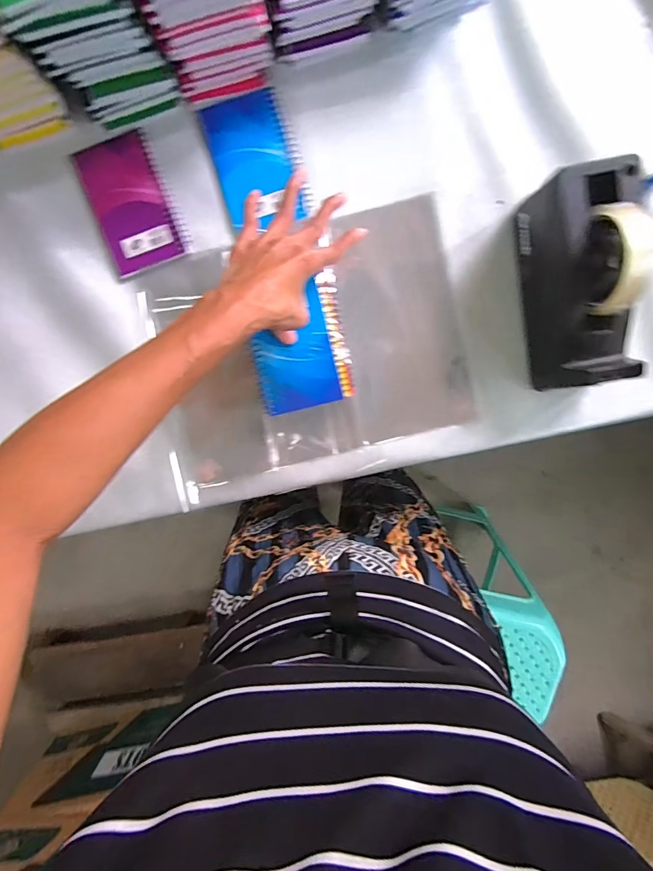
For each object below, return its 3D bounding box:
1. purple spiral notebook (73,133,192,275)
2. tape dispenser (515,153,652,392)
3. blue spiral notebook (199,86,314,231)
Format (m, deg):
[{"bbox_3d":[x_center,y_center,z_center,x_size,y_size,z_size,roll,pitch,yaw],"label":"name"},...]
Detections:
[{"bbox_3d":[-0.211,-0.253,0.448,0.084,0.012,0.133,-20,98,1],"label":"purple spiral notebook"},{"bbox_3d":[0.252,-0.150,0.403,0.072,0.128,0.196,-7,98,-1],"label":"tape dispenser"},{"bbox_3d":[-0.075,-0.295,0.444,0.087,0.007,0.130,-16,98,1],"label":"blue spiral notebook"}]

